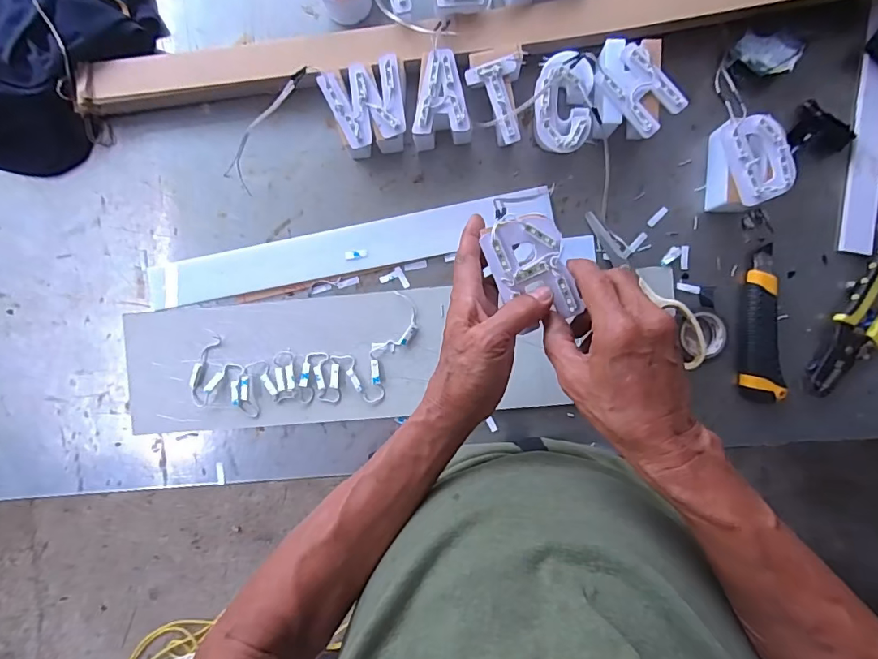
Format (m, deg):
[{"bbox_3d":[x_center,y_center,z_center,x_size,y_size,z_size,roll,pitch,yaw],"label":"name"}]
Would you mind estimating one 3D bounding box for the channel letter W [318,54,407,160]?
[{"bbox_3d":[-0.070,-0.233,0.498,0.086,0.050,0.084,-17,89,3],"label":"channel letter W"}]

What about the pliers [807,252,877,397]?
[{"bbox_3d":[0.438,-0.005,0.482,0.055,0.015,0.165,32,92,3],"label":"pliers"}]

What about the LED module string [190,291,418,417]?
[{"bbox_3d":[-0.147,0.042,0.520,0.260,0.010,0.104,-14,89,3],"label":"LED module string"}]

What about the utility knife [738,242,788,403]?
[{"bbox_3d":[0.335,-0.004,0.487,0.037,0.016,0.159,-2,90,3],"label":"utility knife"}]

